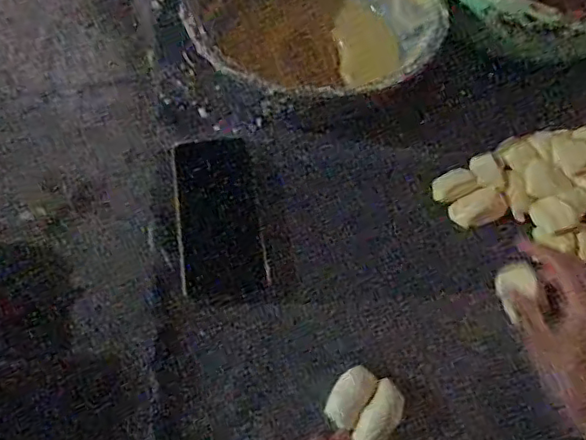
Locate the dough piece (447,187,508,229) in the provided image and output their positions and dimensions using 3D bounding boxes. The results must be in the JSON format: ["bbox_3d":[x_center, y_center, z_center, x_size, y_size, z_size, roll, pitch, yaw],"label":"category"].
[{"bbox_3d":[0.188,-0.011,0.577,0.055,0.018,0.031,-17,65,-11],"label":"dough piece"}]

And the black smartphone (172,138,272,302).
[{"bbox_3d":[-0.074,-0.006,0.567,0.083,0.010,0.168,-3,68,-20],"label":"black smartphone"}]

